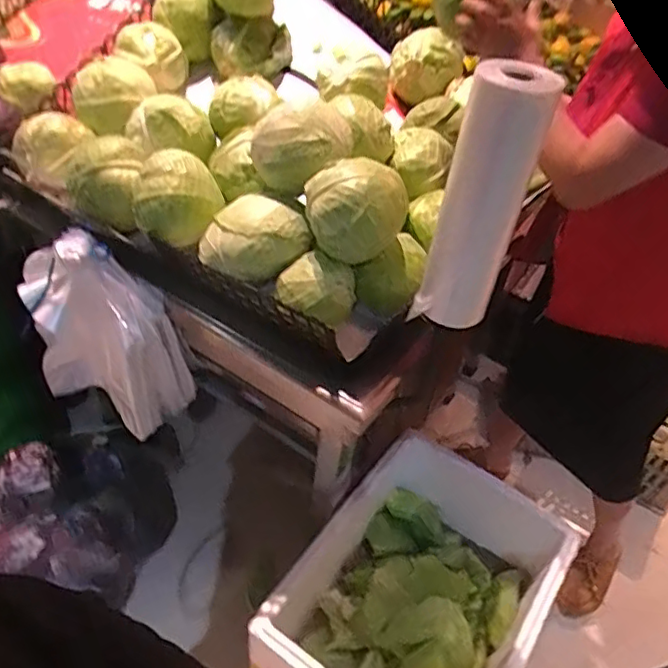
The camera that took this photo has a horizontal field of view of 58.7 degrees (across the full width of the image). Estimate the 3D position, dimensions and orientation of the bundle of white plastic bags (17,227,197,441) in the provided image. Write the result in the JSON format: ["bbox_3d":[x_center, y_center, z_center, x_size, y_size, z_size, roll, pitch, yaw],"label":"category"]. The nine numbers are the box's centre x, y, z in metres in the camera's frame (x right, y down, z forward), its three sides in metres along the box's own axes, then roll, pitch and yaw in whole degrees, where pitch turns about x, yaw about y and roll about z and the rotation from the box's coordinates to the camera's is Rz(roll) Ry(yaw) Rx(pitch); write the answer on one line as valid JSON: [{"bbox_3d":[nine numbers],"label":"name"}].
[{"bbox_3d":[-0.447,0.001,1.152,0.310,0.402,0.093,19,45,12],"label":"bundle of white plastic bags"}]

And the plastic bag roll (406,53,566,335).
[{"bbox_3d":[0.187,-0.155,0.768,0.099,0.353,0.094,18,45,11],"label":"plastic bag roll"}]

